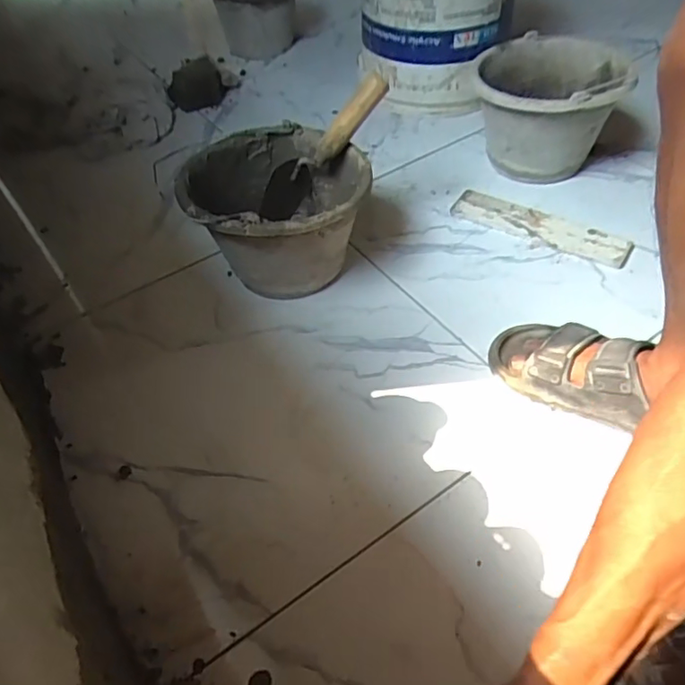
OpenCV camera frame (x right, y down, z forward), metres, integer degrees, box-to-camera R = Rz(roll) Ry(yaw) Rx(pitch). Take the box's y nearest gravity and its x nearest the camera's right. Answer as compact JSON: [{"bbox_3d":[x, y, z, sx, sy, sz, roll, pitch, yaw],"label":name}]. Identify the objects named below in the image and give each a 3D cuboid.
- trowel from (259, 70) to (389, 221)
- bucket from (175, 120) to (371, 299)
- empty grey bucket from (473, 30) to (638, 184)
[{"bbox_3d":[-0.033,-0.256,0.750,0.063,0.252,0.033,28,42,-30],"label":"trowel"},{"bbox_3d":[-0.087,-0.166,0.765,0.229,0.164,0.229,-2,50,3],"label":"bucket"},{"bbox_3d":[0.329,-0.375,0.904,0.213,0.167,0.236,1,50,6],"label":"empty grey bucket"}]

